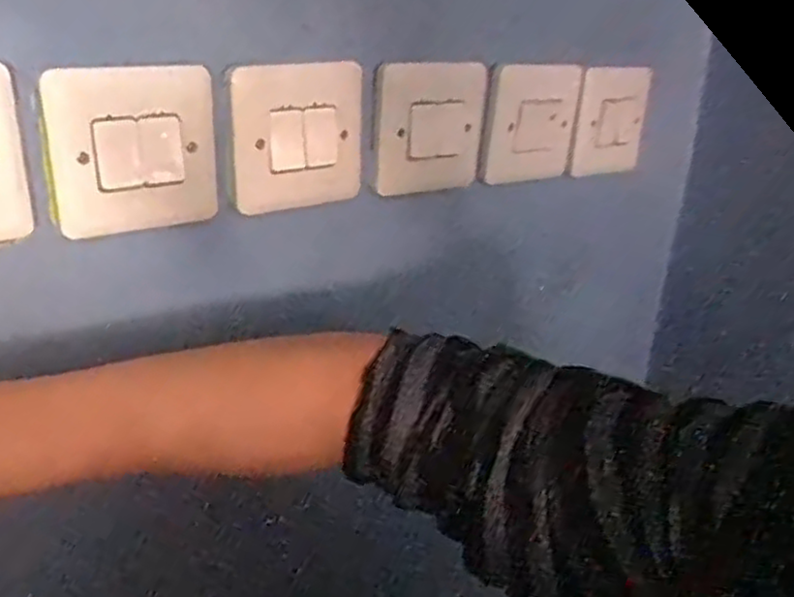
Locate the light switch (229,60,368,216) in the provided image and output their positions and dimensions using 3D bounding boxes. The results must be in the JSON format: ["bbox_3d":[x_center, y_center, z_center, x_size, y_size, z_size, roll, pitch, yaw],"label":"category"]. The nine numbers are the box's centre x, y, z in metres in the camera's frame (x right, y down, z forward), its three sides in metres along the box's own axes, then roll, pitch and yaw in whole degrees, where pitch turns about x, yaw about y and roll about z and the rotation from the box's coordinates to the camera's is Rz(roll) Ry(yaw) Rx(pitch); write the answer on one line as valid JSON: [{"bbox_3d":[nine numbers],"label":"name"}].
[{"bbox_3d":[-0.055,-0.088,0.401,0.081,0.077,0.015,-11,26,-31],"label":"light switch"}]

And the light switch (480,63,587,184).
[{"bbox_3d":[0.095,-0.119,0.499,0.089,0.078,0.004,-16,40,-37],"label":"light switch"}]

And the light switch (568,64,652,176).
[{"bbox_3d":[0.162,-0.132,0.554,0.089,0.082,0.010,-17,29,-41],"label":"light switch"}]

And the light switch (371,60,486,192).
[{"bbox_3d":[0.020,-0.102,0.450,0.083,0.082,0.013,-12,38,-26],"label":"light switch"}]

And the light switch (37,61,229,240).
[{"bbox_3d":[-0.125,-0.072,0.353,0.081,0.077,0.008,-10,25,-31],"label":"light switch"}]

